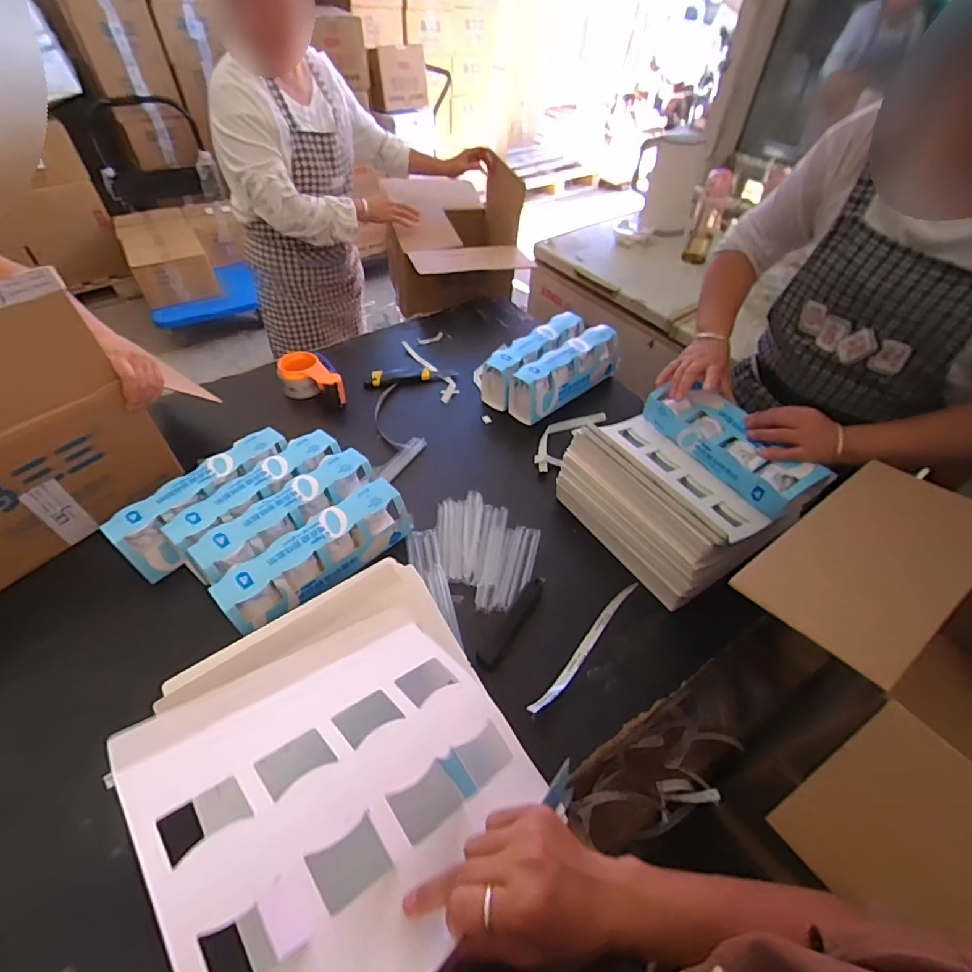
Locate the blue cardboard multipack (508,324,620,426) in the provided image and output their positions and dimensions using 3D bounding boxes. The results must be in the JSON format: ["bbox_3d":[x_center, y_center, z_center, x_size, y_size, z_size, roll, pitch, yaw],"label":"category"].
[{"bbox_3d":[0.165,-0.232,1.013,0.257,0.103,0.080,-33,57,-27],"label":"blue cardboard multipack"}]

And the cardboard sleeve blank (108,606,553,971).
[{"bbox_3d":[-0.102,0.227,0.389,0.273,0.019,0.269,-15,41,-43],"label":"cardboard sleeve blank"}]

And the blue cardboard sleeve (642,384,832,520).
[{"bbox_3d":[0.403,-0.078,0.808,0.124,0.058,0.284,-28,55,-24],"label":"blue cardboard sleeve"}]

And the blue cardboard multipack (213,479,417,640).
[{"bbox_3d":[-0.235,0.098,0.700,0.068,0.080,0.274,36,57,26],"label":"blue cardboard multipack"}]

